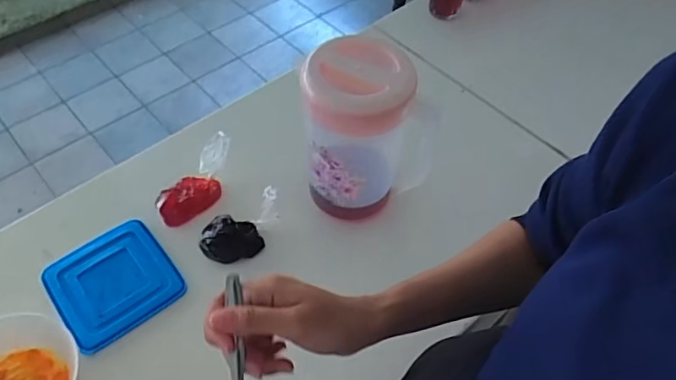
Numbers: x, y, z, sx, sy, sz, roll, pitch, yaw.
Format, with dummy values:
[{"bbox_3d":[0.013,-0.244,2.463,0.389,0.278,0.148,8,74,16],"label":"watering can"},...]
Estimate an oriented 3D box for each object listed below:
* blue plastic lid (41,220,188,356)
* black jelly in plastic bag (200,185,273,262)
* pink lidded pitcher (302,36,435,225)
[{"bbox_3d":[-0.275,0.114,0.662,0.134,0.012,0.134,-33,61,-24],"label":"blue plastic lid"},{"bbox_3d":[-0.138,0.061,0.692,0.074,0.034,0.057,-18,56,-16],"label":"black jelly in plastic bag"},{"bbox_3d":[0.016,-0.073,0.665,0.110,0.213,0.125,-17,56,-15],"label":"pink lidded pitcher"}]

